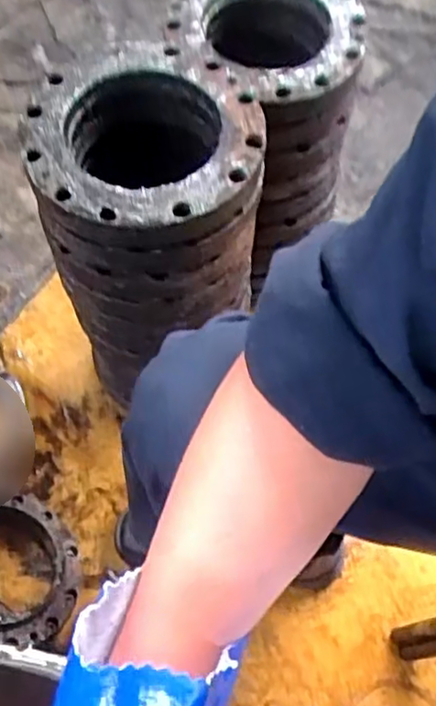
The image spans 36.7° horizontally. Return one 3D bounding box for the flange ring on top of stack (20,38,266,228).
[{"bbox_3d":[-0.064,-0.192,0.564,0.199,0.032,0.210,0,65,1],"label":"flange ring on top of stack"}]

